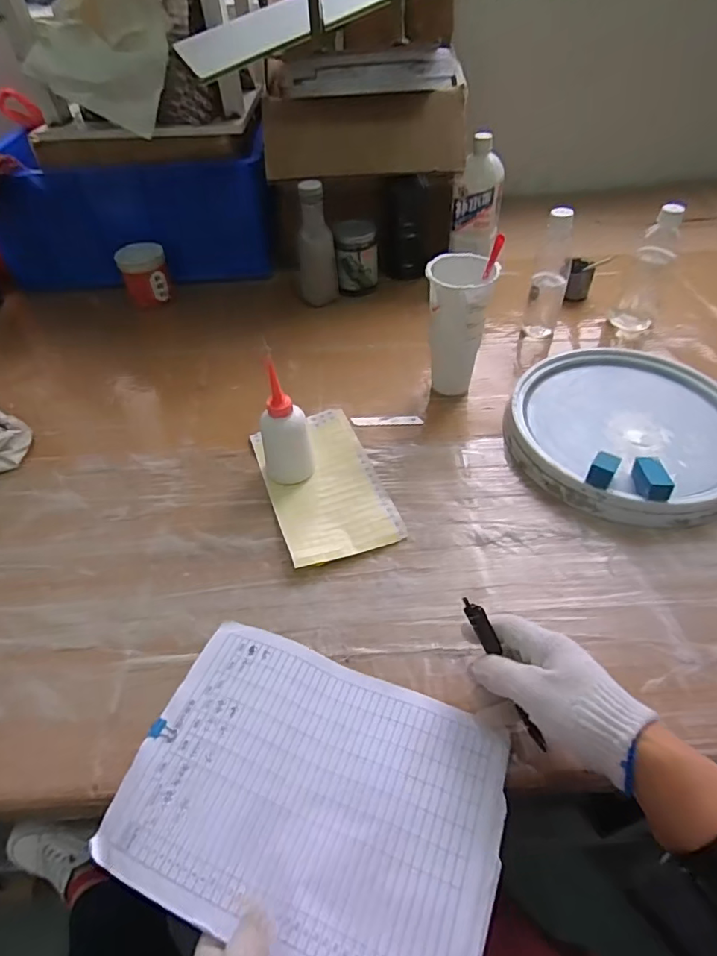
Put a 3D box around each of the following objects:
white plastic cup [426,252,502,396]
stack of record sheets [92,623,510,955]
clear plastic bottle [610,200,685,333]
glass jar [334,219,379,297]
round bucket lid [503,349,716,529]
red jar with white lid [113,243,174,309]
[{"bbox_3d":[0.132,-0.203,0.712,0.082,0.197,0.081,-1,48,1],"label":"white plastic cup"},{"bbox_3d":[-0.037,0.251,0.416,0.287,0.018,0.207,15,49,16],"label":"stack of record sheets"},{"bbox_3d":[0.465,-0.330,0.830,0.066,0.197,0.057,20,51,19],"label":"clear plastic bottle"},{"bbox_3d":[-0.002,-0.410,0.967,0.076,0.124,0.076,0,47,0],"label":"glass jar"},{"bbox_3d":[0.354,-0.067,0.682,0.292,0.053,0.301,-1,48,1],"label":"round bucket lid"},{"bbox_3d":[-0.394,-0.377,0.962,0.081,0.114,0.071,-19,49,-14],"label":"red jar with white lid"}]

